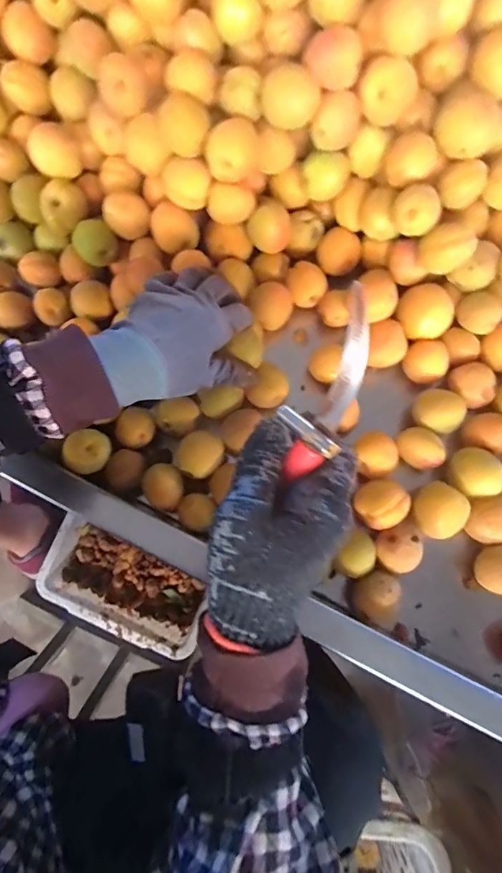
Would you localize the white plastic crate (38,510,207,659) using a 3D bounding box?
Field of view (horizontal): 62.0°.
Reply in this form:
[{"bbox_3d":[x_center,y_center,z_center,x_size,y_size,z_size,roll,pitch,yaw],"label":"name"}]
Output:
[{"bbox_3d":[-0.206,0.251,0.688,0.271,0.057,0.126,26,79,7],"label":"white plastic crate"}]

